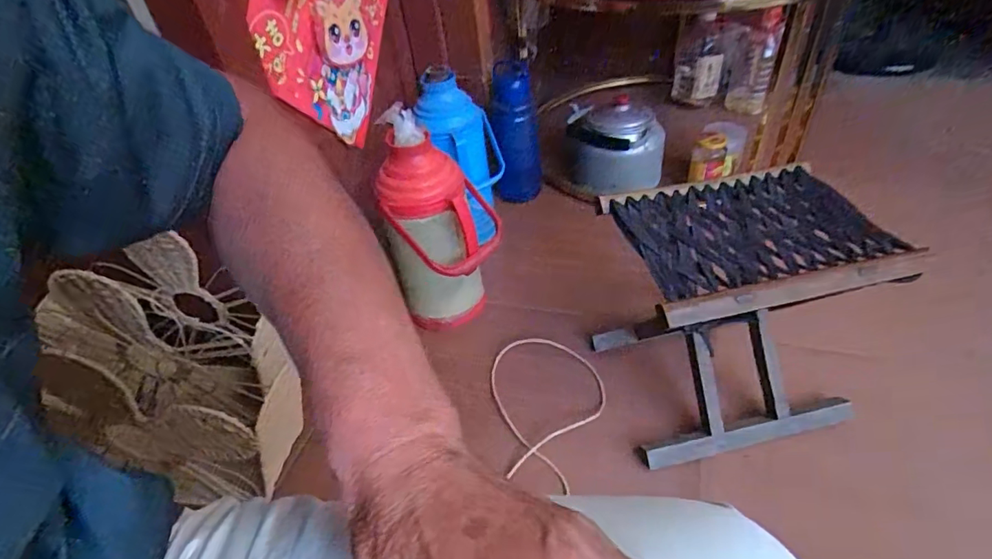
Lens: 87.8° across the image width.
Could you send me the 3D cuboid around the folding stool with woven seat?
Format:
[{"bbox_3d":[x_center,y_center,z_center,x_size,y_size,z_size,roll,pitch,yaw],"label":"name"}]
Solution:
[{"bbox_3d":[0.330,0.052,0.745,0.293,0.318,0.240,-10,41,-3],"label":"folding stool with woven seat"}]

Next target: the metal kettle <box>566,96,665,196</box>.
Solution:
[{"bbox_3d":[0.286,-0.337,1.278,0.209,0.180,0.205,-8,41,0],"label":"metal kettle"}]

